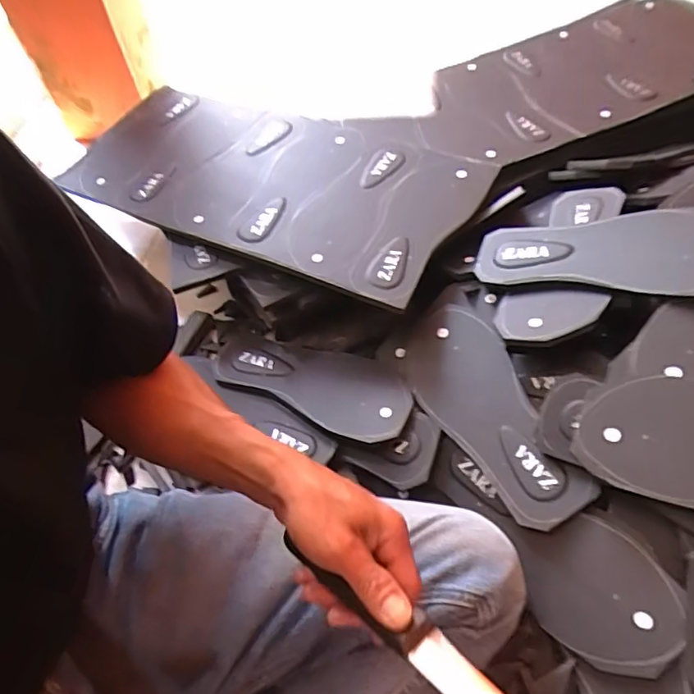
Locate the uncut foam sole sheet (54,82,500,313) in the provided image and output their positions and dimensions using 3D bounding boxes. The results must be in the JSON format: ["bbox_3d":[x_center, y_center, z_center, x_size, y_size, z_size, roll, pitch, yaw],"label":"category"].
[{"bbox_3d":[-0.110,-0.239,0.749,0.554,0.022,0.283,21,59,21],"label":"uncut foam sole sheet"}]

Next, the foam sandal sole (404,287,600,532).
[{"bbox_3d":[0.136,0.055,0.573,0.102,0.024,0.275,-37,51,15],"label":"foam sandal sole"}]

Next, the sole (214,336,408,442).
[{"bbox_3d":[-0.046,0.041,0.645,0.254,0.016,0.106,13,50,23],"label":"sole"}]

